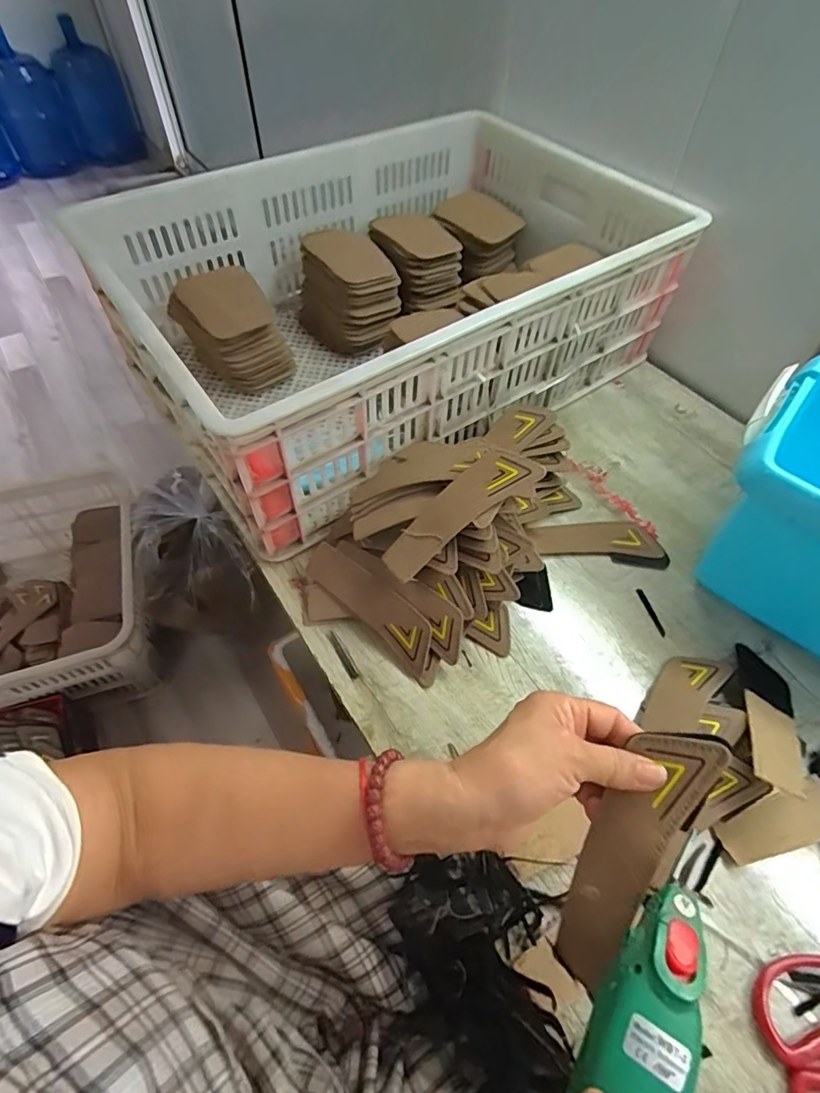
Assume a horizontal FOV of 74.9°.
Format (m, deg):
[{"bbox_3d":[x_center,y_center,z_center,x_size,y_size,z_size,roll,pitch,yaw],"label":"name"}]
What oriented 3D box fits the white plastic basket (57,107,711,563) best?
[{"bbox_3d":[-0.017,-0.318,0.672,0.629,0.191,0.445,-31,60,-22],"label":"white plastic basket"}]

